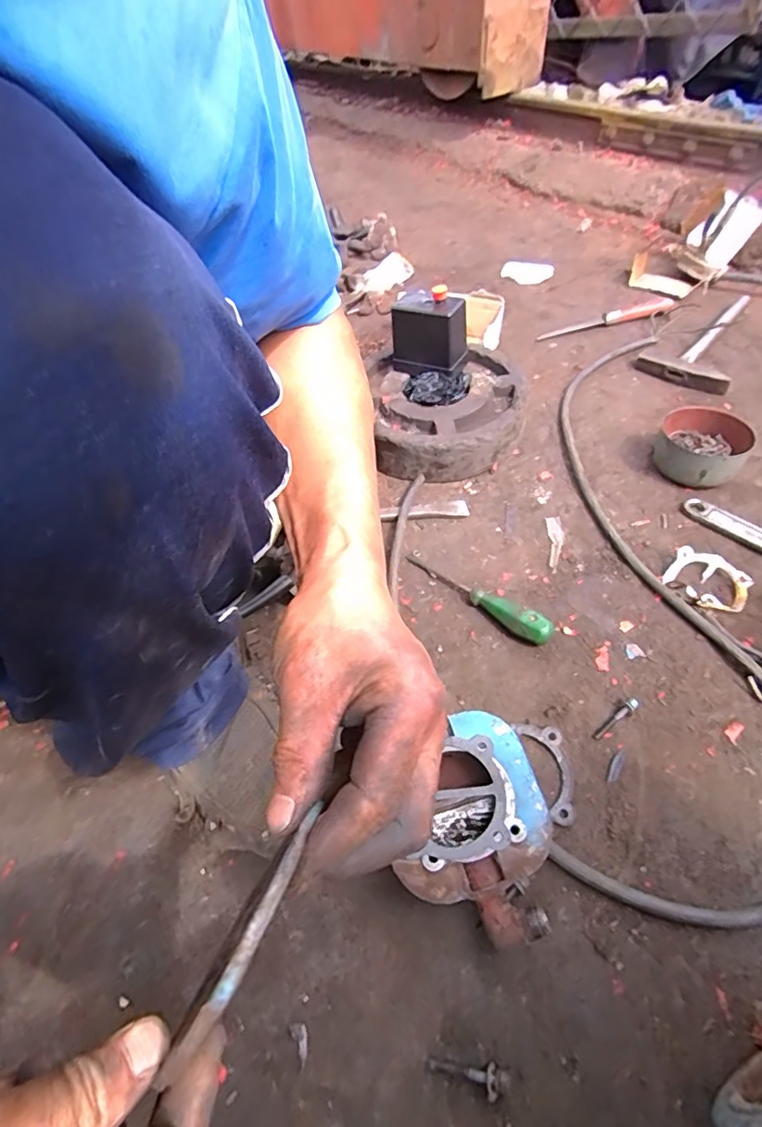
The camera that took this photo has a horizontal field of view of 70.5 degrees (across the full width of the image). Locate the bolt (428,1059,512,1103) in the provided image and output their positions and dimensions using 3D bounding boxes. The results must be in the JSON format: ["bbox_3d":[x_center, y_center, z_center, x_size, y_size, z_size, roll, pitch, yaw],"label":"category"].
[{"bbox_3d":[0.056,0.322,0.339,0.049,0.009,0.016,-4,46,22],"label":"bolt"}]

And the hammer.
[{"bbox_3d":[0.510,-0.368,0.849,0.130,0.027,0.280,24,55,25],"label":"hammer"}]

